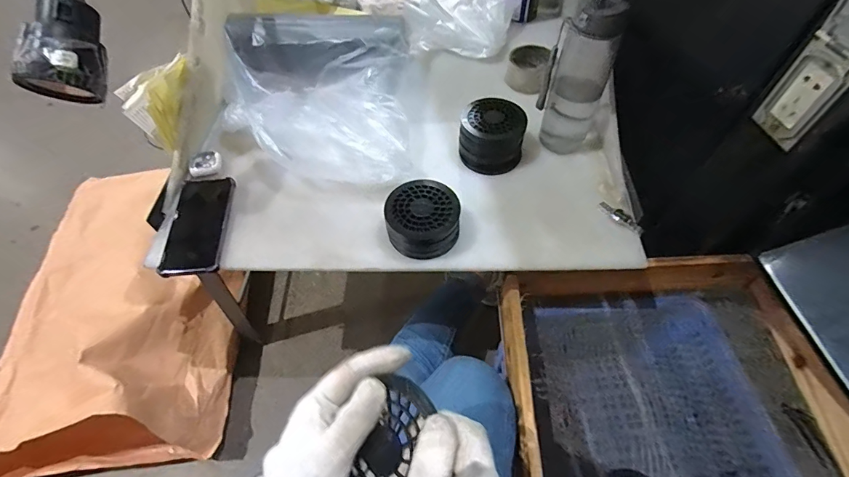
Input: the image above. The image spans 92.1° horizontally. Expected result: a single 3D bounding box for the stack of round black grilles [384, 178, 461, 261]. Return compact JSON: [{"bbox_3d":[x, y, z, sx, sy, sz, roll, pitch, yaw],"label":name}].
[{"bbox_3d":[-0.003,-0.025,0.557,0.096,0.054,0.103,-8,56,-5],"label":"stack of round black grilles"}]

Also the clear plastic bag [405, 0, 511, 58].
[{"bbox_3d":[0.068,-0.449,0.823,0.206,0.081,0.183,2,56,1],"label":"clear plastic bag"}]

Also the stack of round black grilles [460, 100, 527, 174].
[{"bbox_3d":[0.105,-0.159,0.642,0.101,0.075,0.091,11,56,7],"label":"stack of round black grilles"}]

